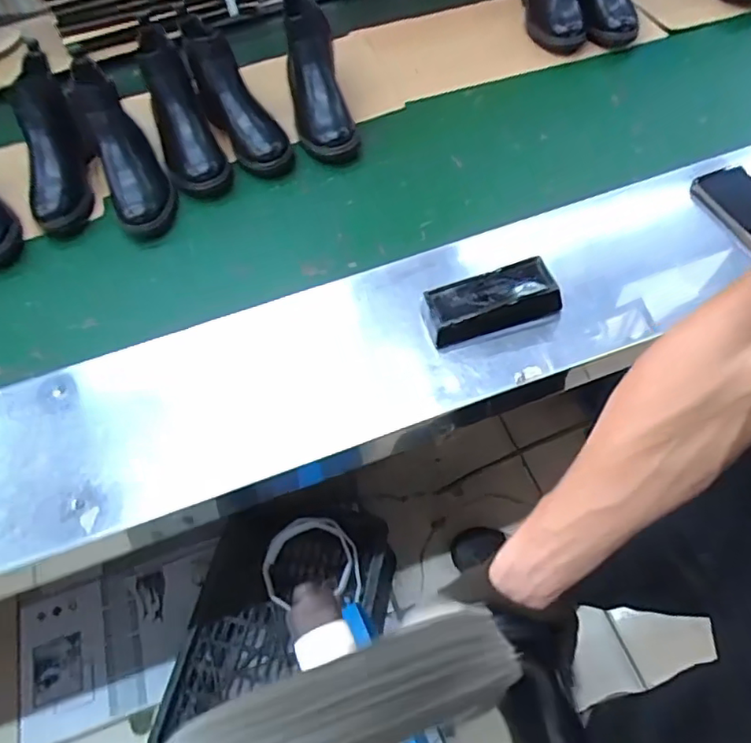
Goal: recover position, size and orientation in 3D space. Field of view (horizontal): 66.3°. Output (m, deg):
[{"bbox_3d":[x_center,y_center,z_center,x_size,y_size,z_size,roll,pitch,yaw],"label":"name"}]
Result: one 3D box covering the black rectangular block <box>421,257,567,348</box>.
[{"bbox_3d":[0.136,-0.083,0.688,0.158,0.049,0.063,-16,57,-5],"label":"black rectangular block"}]

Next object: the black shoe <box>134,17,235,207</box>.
[{"bbox_3d":[-0.313,-0.404,0.906,0.090,0.179,0.264,-23,58,-9],"label":"black shoe"}]

